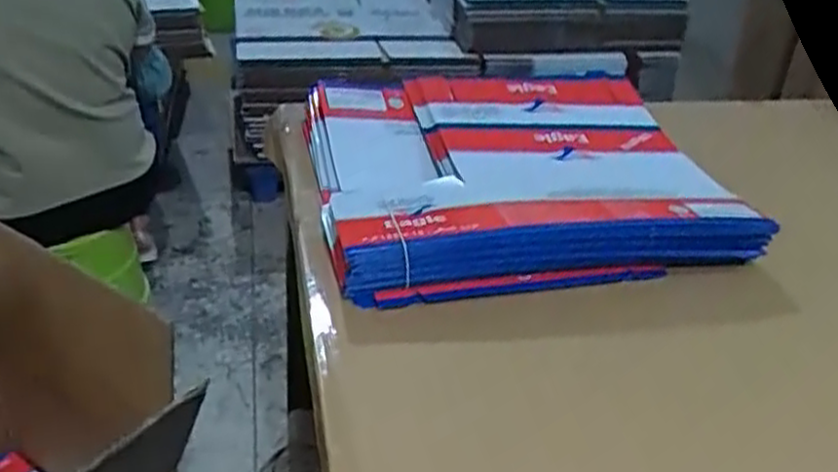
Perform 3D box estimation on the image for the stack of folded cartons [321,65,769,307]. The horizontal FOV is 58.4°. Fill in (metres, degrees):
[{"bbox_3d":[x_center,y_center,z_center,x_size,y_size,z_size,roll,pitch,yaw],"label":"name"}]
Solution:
[{"bbox_3d":[0.082,-0.059,0.682,0.349,0.054,0.292,-4,34,-13],"label":"stack of folded cartons"}]

